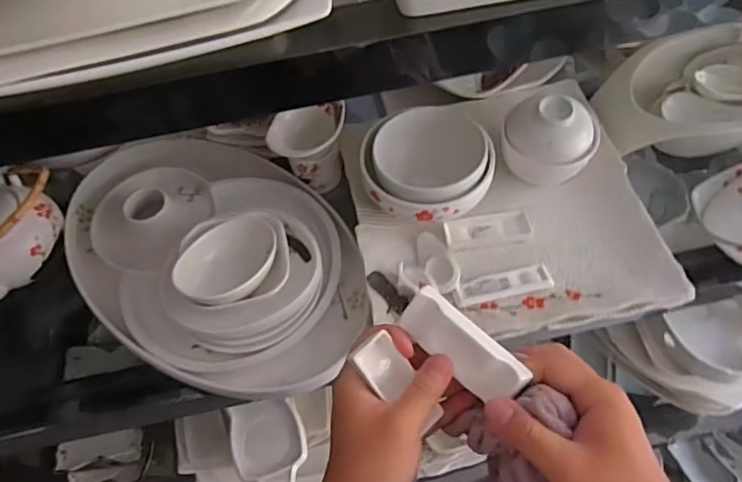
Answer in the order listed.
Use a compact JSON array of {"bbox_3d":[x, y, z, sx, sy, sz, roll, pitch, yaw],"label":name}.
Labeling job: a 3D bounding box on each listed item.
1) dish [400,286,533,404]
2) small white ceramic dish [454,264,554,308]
[{"bbox_3d":[0.064,0.074,0.400,0.094,0.018,0.037,39,108,25],"label":"dish"},{"bbox_3d":[0.143,0.049,0.618,0.104,0.012,0.029,-12,58,-2],"label":"small white ceramic dish"}]

